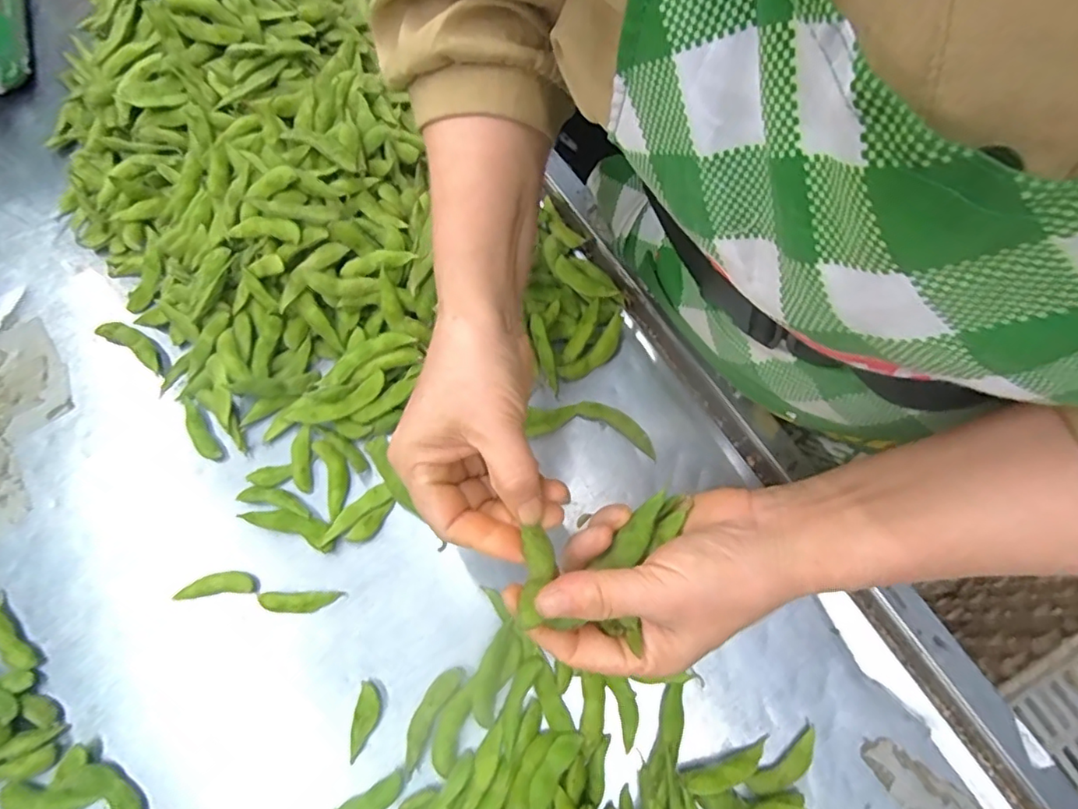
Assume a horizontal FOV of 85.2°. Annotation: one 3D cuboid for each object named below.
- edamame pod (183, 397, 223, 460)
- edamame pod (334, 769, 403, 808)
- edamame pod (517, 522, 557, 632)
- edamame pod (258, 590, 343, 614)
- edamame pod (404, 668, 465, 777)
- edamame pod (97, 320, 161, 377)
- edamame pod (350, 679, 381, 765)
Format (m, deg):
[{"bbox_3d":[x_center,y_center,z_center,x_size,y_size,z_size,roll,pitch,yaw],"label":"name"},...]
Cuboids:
[{"bbox_3d":[-0.251,0.019,0.432,0.014,0.006,0.055,-37,73,-11],"label":"edamame pod"},{"bbox_3d":[-0.106,0.240,0.347,0.058,0.004,0.015,-30,71,-9],"label":"edamame pod"},{"bbox_3d":[-0.002,0.075,0.259,0.017,0.006,0.044,8,57,5],"label":"edamame pod"},{"bbox_3d":[-0.160,0.131,0.390,0.052,0.004,0.014,-2,69,1],"label":"edamame pod"},{"bbox_3d":[-0.068,0.192,0.362,0.017,0.012,0.062,29,73,12],"label":"edamame pod"},{"bbox_3d":[-0.318,-0.048,0.461,0.070,0.011,0.020,29,73,12],"label":"edamame pod"},{"bbox_3d":[-0.107,0.196,0.363,0.015,0.010,0.043,6,70,4],"label":"edamame pod"}]

